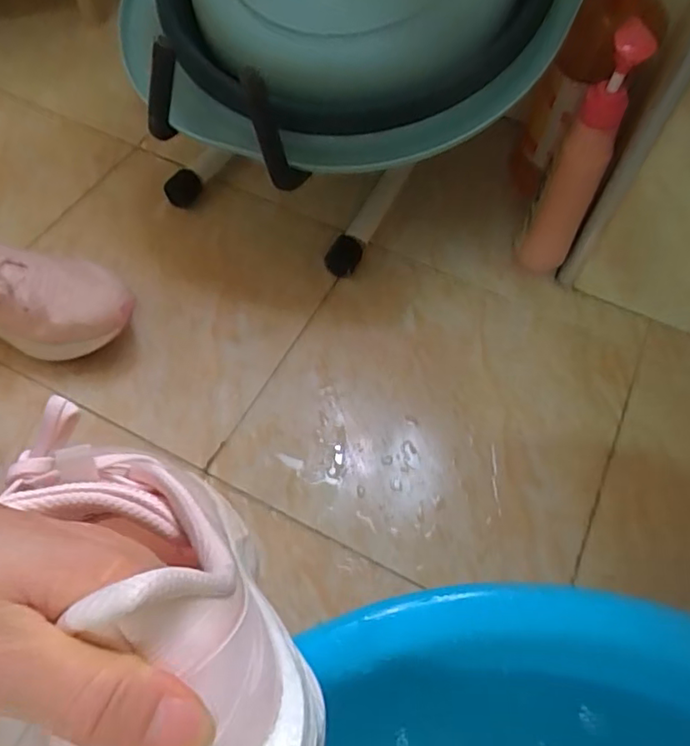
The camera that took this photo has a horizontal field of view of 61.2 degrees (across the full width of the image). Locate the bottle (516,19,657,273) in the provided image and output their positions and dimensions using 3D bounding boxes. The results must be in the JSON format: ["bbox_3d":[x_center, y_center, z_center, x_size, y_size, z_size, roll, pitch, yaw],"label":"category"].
[{"bbox_3d":[0.217,-0.189,0.540,0.049,0.223,0.063,25,61,11],"label":"bottle"}]

